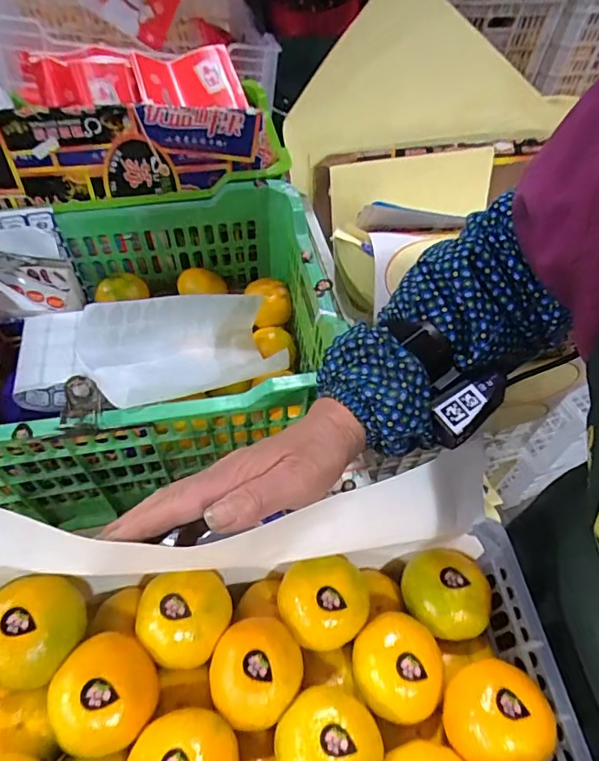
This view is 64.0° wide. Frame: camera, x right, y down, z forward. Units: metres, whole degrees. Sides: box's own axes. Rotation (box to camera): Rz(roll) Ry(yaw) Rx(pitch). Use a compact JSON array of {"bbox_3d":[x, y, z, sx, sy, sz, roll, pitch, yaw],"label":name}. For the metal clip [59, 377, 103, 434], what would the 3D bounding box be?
[{"bbox_3d":[-0.187,0.021,0.410,0.028,0.030,0.038,-3,53,-5],"label":"metal clip"}]

